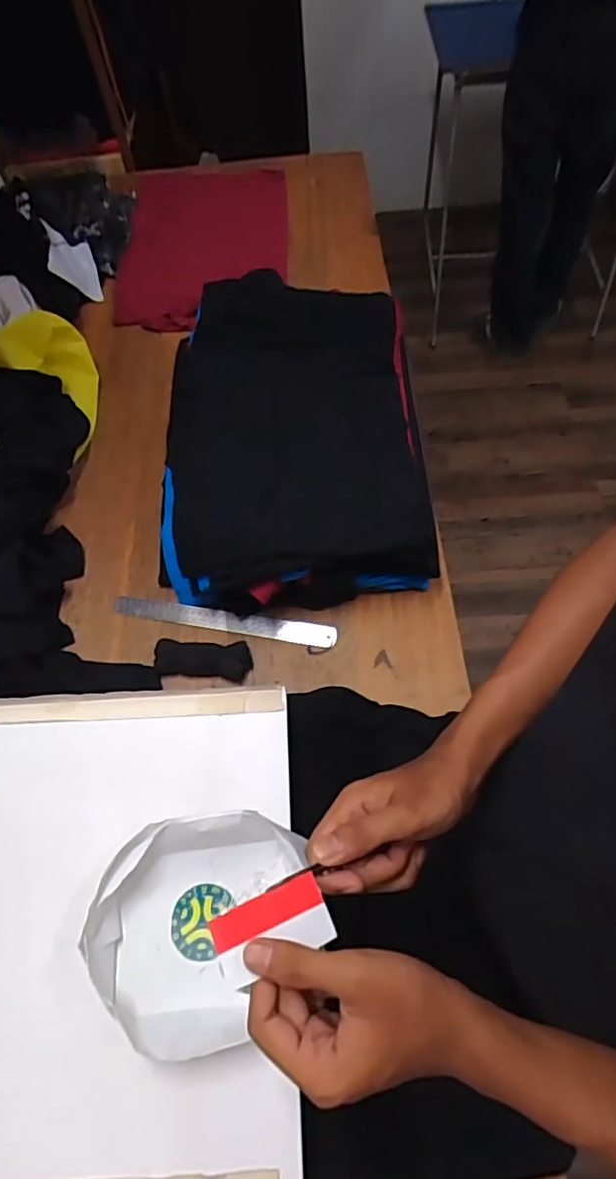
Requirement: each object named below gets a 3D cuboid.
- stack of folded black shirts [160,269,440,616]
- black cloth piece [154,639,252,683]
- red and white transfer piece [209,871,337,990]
[{"bbox_3d":[-0.025,-0.228,0.852,0.370,0.177,0.503,-3,61,3],"label":"stack of folded black shirts"},{"bbox_3d":[-0.141,0.094,0.773,0.127,0.026,0.045,3,62,6],"label":"black cloth piece"},{"bbox_3d":[-0.021,0.205,0.348,0.069,0.005,0.041,-13,61,-18],"label":"red and white transfer piece"}]

